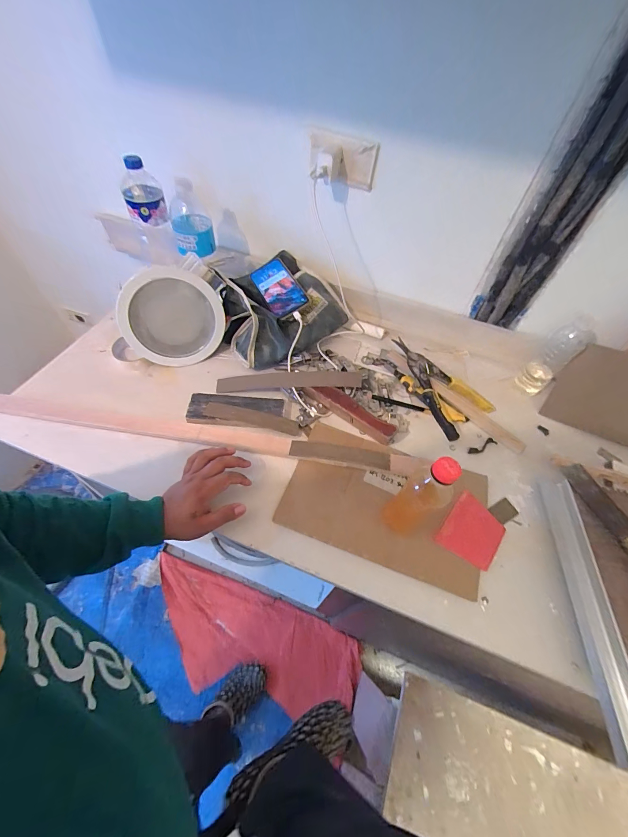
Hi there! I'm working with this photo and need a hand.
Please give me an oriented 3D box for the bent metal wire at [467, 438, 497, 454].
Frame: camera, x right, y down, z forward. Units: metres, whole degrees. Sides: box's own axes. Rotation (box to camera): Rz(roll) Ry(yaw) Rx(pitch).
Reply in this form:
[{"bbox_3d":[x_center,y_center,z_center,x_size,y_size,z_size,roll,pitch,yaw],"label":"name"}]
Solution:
[{"bbox_3d":[0.310,0.053,0.608,0.062,0.006,0.016,-18,59,-16],"label":"bent metal wire"}]

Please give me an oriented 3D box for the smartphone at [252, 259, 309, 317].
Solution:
[{"bbox_3d":[-0.076,-0.274,0.687,0.077,0.010,0.163,-32,60,6],"label":"smartphone"}]

